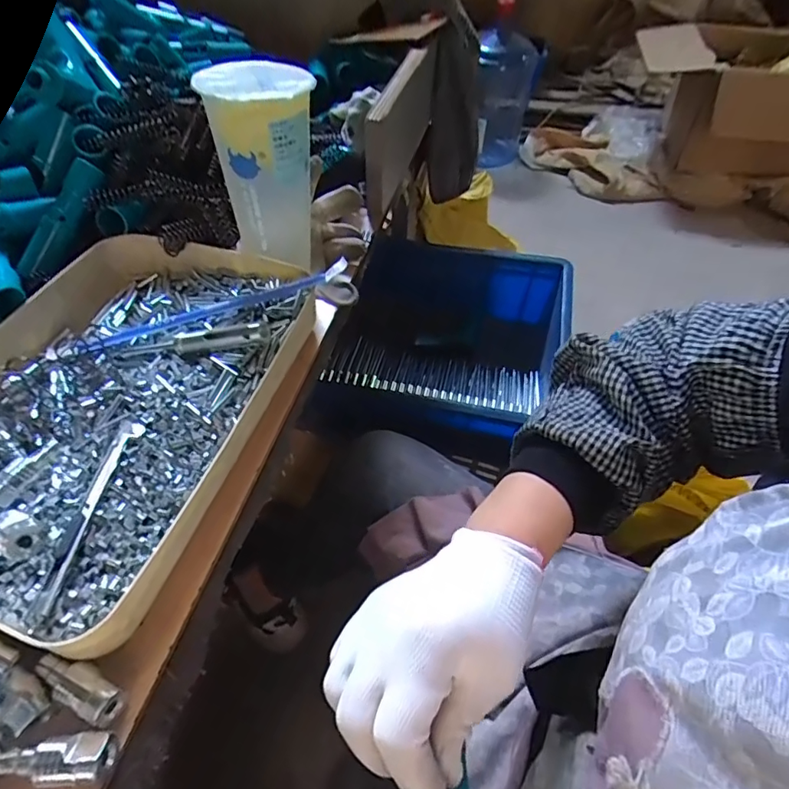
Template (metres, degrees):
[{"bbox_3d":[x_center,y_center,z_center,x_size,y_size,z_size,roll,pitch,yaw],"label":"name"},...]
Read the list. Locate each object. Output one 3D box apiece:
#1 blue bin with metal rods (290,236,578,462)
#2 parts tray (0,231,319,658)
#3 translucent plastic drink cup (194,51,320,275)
[{"bbox_3d":[0.080,-0.069,0.760,0.327,0.181,0.302,11,51,8],"label":"blue bin with metal rods"},{"bbox_3d":[-0.210,-0.003,0.376,0.230,0.048,0.312,13,51,10],"label":"parts tray"},{"bbox_3d":[-0.103,-0.188,0.410,0.079,0.128,0.078,7,50,5],"label":"translucent plastic drink cup"}]

